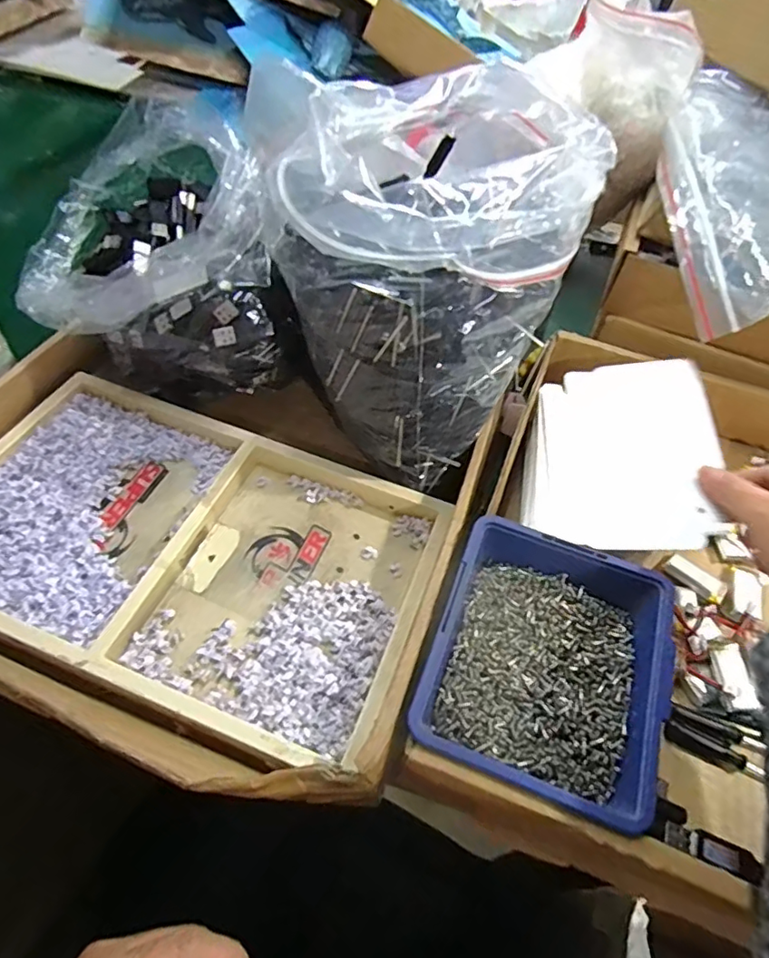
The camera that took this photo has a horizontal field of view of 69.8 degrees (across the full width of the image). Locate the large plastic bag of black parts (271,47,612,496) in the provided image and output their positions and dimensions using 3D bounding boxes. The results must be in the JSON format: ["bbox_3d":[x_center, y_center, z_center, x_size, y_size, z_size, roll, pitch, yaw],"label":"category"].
[{"bbox_3d":[0.030,-0.152,0.399,0.184,0.182,0.200,33,58,19],"label":"large plastic bag of black parts"}]

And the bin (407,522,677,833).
[{"bbox_3d":[0.090,0.107,0.319,0.122,0.056,0.136,19,54,10],"label":"bin"}]

